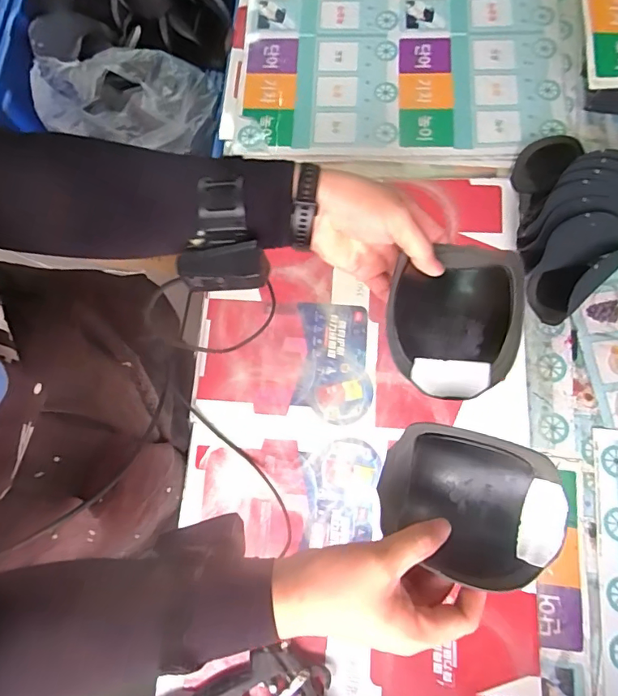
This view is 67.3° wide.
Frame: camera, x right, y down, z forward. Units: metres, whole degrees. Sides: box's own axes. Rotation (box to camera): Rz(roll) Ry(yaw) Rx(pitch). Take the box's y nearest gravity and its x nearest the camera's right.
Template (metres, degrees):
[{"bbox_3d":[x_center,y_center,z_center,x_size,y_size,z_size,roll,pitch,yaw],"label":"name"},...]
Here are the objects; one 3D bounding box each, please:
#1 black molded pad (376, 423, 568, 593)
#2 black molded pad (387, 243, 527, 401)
[{"bbox_3d":[0.122,0.119,0.350,0.127,0.056,0.098,16,77,6],"label":"black molded pad"},{"bbox_3d":[0.120,-0.025,0.389,0.100,0.047,0.128,7,77,3],"label":"black molded pad"}]

